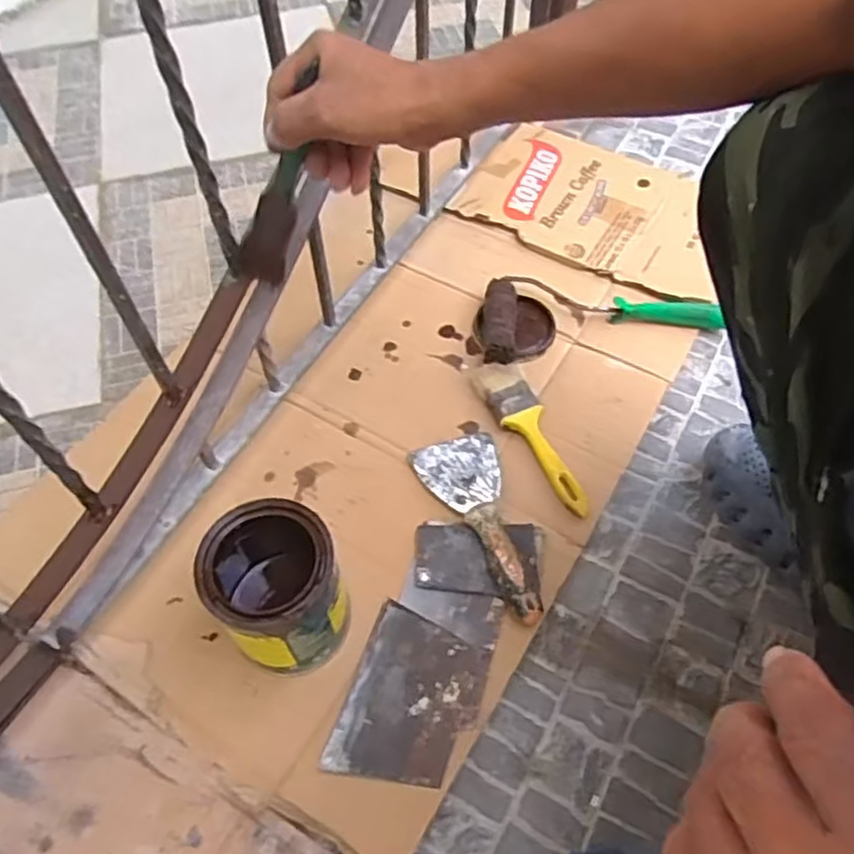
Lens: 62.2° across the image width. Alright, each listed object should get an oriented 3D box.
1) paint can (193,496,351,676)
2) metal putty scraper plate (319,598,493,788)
[{"bbox_3d":[-0.125,0.129,0.593,0.099,0.139,0.120,-23,57,-12],"label":"paint can"},{"bbox_3d":[-0.012,0.230,0.601,0.107,0.005,0.140,15,55,12],"label":"metal putty scraper plate"}]

